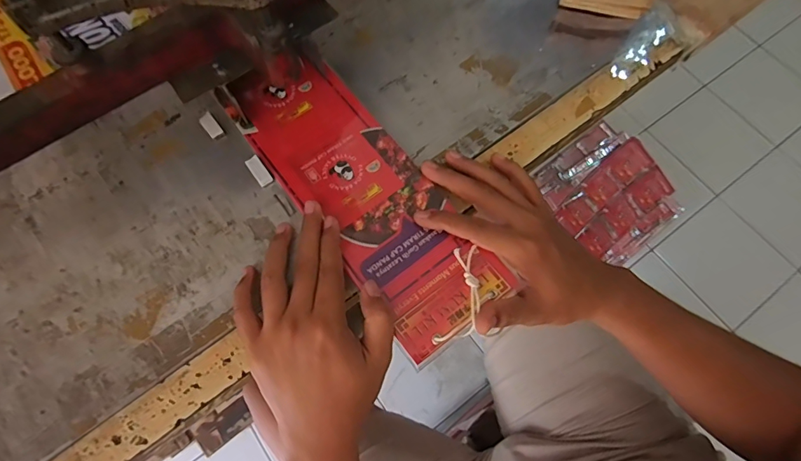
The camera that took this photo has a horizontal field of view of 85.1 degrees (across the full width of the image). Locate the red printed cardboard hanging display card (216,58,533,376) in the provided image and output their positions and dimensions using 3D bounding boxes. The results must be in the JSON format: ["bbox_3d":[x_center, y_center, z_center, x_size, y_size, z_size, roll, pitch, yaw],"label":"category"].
[{"bbox_3d":[-0.037,-0.042,0.376,0.102,0.008,0.300,-36,74,-13],"label":"red printed cardboard hanging display card"}]

